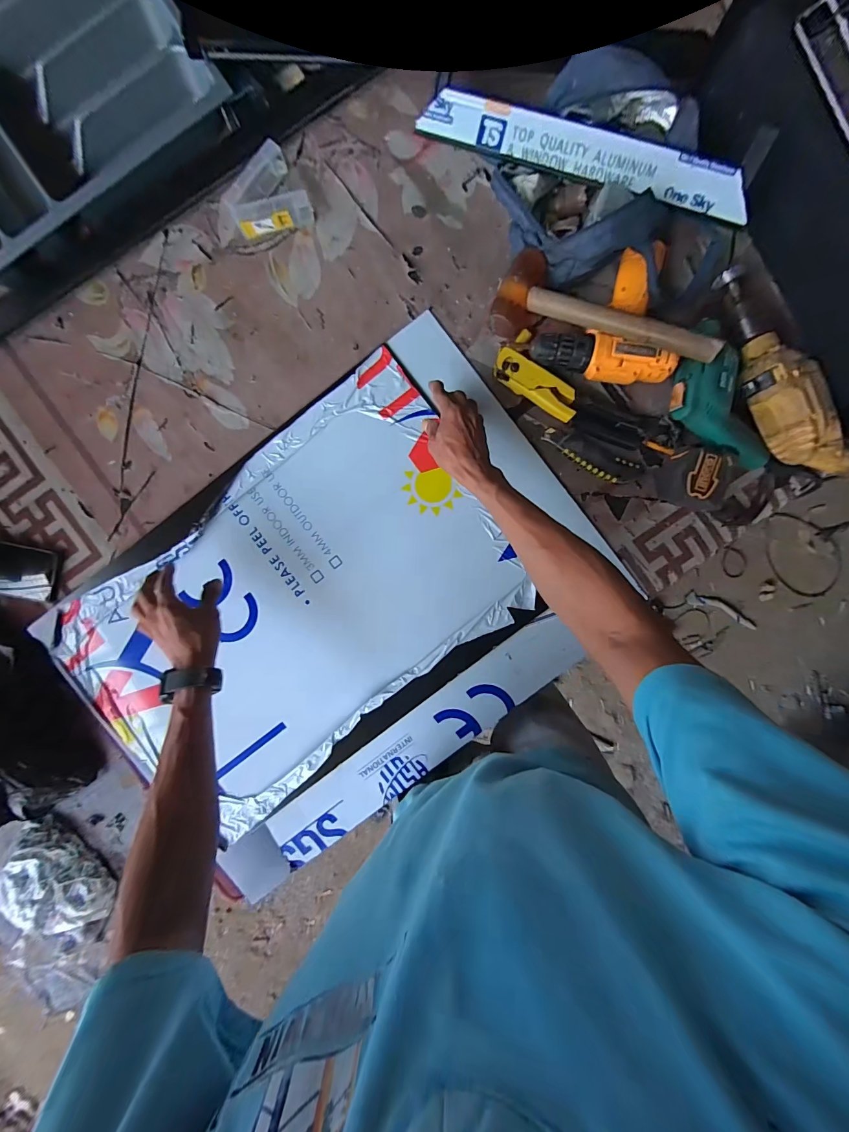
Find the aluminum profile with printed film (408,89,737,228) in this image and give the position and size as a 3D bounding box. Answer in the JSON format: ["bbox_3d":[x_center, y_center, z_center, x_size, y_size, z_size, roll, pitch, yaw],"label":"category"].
[{"bbox_3d":[0.186,-0.510,0.462,0.410,0.012,0.054,29,123,8],"label":"aluminum profile with printed film"}]

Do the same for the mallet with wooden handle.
[{"bbox_3d":[0.232,-0.326,0.488,0.280,0.050,0.098,24,93,12],"label":"mallet with wooden handle"}]

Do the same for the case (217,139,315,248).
[{"bbox_3d":[-0.234,-0.503,0.523,0.137,0.035,0.095,-33,91,2],"label":"case"}]

